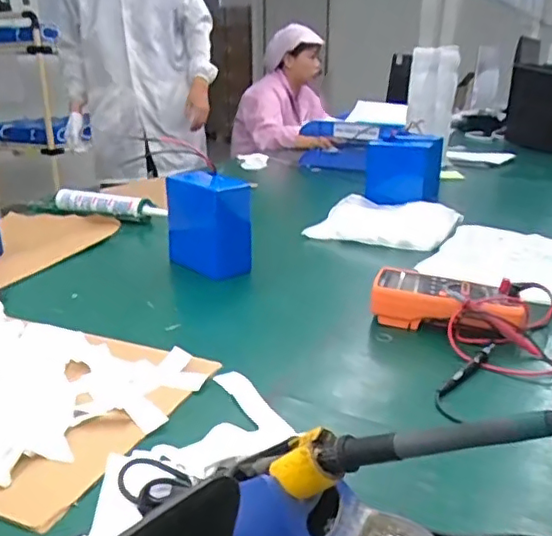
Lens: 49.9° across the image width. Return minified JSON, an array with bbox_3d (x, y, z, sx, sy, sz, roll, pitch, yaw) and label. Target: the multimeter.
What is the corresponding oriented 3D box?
[{"bbox_3d":[0.216,0.048,0.751,0.189,0.051,0.090,8,21,23],"label":"multimeter"}]

